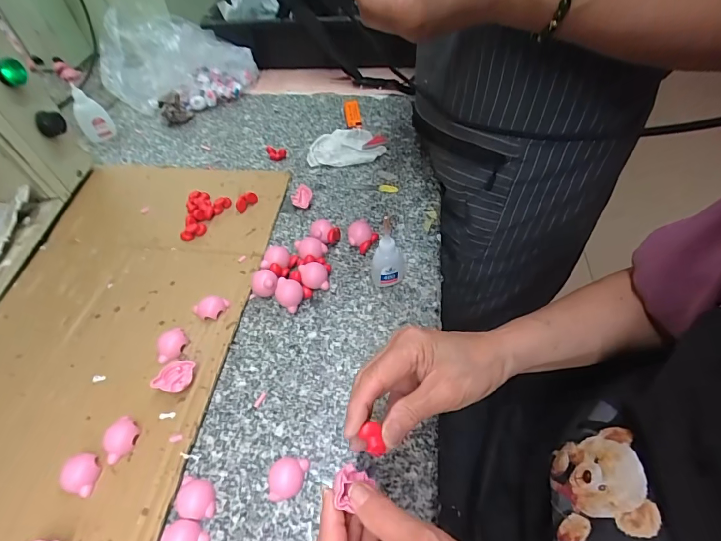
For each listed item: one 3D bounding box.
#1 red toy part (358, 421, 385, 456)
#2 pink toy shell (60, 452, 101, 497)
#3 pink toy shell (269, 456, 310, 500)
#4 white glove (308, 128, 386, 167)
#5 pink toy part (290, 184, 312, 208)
[{"bbox_3d":[0.008,0.110,0.258,0.014,0.010,0.019,-10,52,-6],"label":"red toy part"},{"bbox_3d":[-0.225,0.163,0.317,0.027,0.011,0.028,11,53,10],"label":"pink toy shell"},{"bbox_3d":[-0.059,0.168,0.320,0.030,0.008,0.031,2,52,3],"label":"pink toy shell"},{"bbox_3d":[-0.022,-0.177,0.573,0.105,0.023,0.061,-23,55,-15],"label":"white glove"},{"bbox_3d":[-0.077,-0.096,0.518,0.027,0.018,0.041,-7,52,-4],"label":"pink toy part"}]

